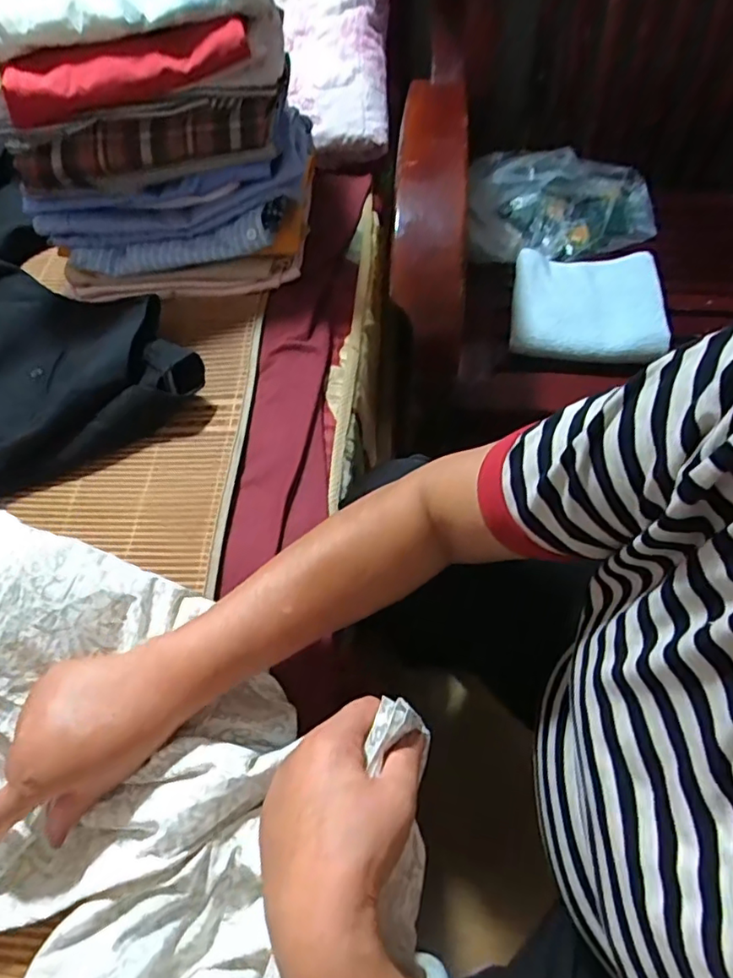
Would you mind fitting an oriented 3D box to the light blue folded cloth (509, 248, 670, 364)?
[{"bbox_3d":[0.278,-0.239,0.726,0.177,0.032,0.170,7,61,7],"label":"light blue folded cloth"}]

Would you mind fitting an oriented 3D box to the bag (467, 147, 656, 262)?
[{"bbox_3d":[0.290,-0.418,0.848,0.304,0.093,0.160,-8,60,-1],"label":"bag"}]

